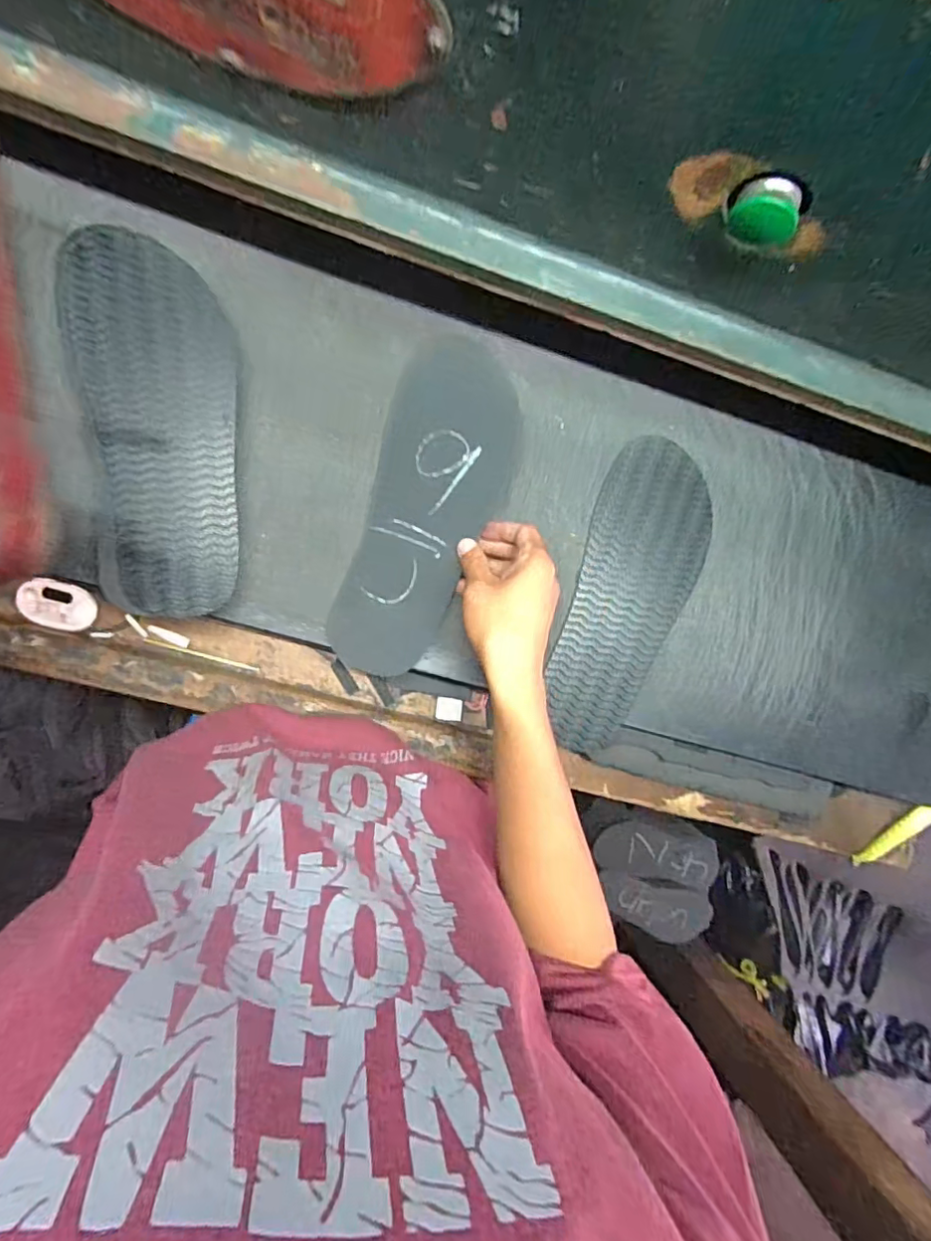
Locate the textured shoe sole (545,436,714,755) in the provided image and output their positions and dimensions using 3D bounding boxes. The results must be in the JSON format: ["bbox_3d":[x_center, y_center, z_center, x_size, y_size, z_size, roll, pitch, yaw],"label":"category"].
[{"bbox_3d":[0.152,-0.021,0.521,0.109,0.008,0.287,16,91,-7],"label":"textured shoe sole"}]

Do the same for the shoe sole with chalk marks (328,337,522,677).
[{"bbox_3d":[-0.031,-0.094,0.487,0.112,0.020,0.285,19,92,-6],"label":"shoe sole with chalk marks"}]

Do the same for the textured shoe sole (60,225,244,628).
[{"bbox_3d":[-0.237,-0.149,0.441,0.113,0.015,0.285,-6,93,-6],"label":"textured shoe sole"}]

